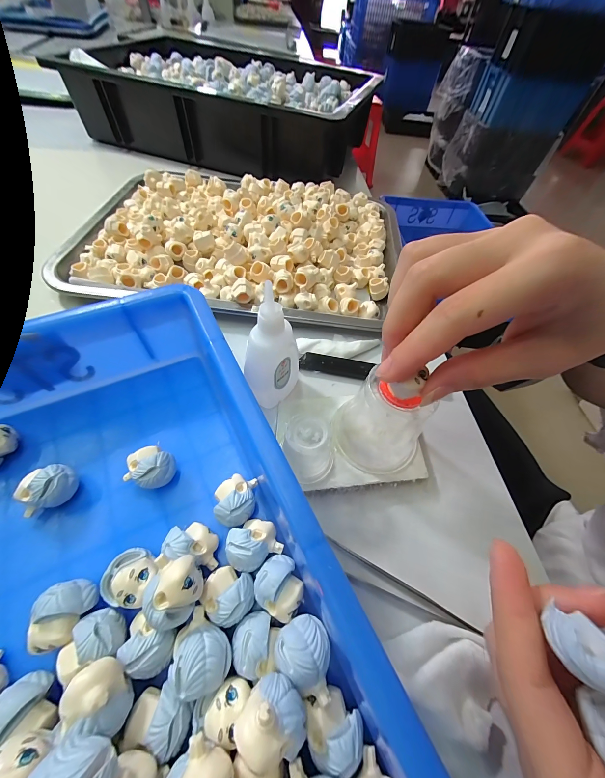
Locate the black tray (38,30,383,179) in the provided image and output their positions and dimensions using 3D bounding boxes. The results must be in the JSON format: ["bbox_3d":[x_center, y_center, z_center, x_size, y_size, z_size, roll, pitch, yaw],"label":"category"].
[{"bbox_3d":[-0.113,-0.481,0.487,0.434,0.094,0.295,18,57,6],"label":"black tray"}]

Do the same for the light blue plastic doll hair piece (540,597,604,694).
[{"bbox_3d":[0.093,0.083,0.091,0.020,0.016,0.018,13,58,3],"label":"light blue plastic doll hair piece"}]

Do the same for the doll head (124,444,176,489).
[{"bbox_3d":[-0.091,0.049,0.173,0.027,0.026,0.022,20,58,8],"label":"doll head"}]

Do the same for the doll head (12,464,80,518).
[{"bbox_3d":[-0.145,0.057,0.164,0.025,0.027,0.021,-38,68,-26],"label":"doll head"}]

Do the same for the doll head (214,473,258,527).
[{"bbox_3d":[-0.039,0.066,0.168,0.023,0.025,0.028,3,58,-3],"label":"doll head"}]

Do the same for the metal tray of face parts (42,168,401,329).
[{"bbox_3d":[-0.065,-0.179,0.316,0.342,0.036,0.245,7,56,-1],"label":"metal tray of face parts"}]

